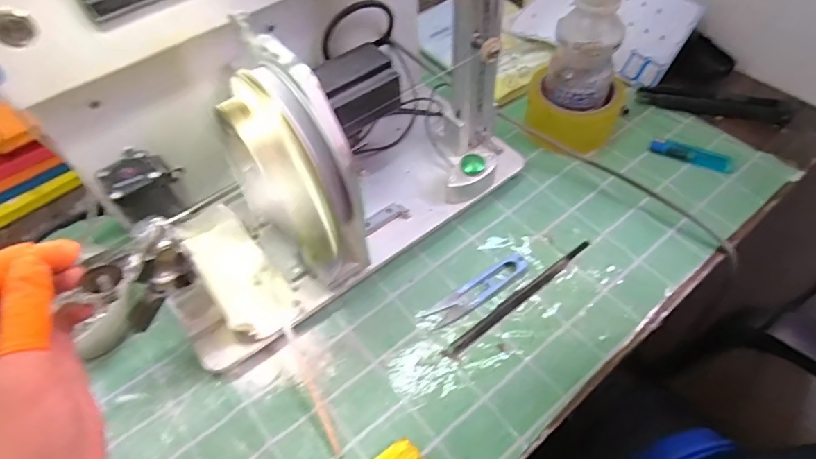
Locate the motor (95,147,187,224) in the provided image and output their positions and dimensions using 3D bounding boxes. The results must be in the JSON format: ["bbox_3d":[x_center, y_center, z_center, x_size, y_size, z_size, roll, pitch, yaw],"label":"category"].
[{"bbox_3d":[-0.216,-0.038,0.405,0.054,0.045,0.051,-35,58,-21],"label":"motor"}]

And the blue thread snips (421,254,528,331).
[{"bbox_3d":[0.061,0.053,0.428,0.103,0.007,0.023,-30,62,-18],"label":"blue thread snips"}]

